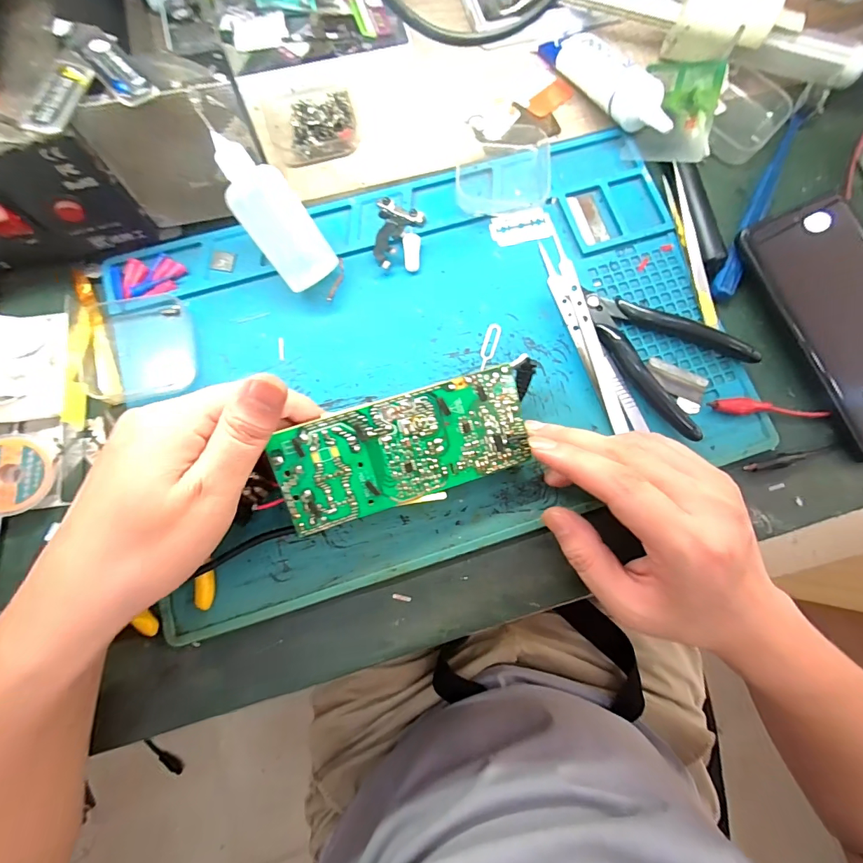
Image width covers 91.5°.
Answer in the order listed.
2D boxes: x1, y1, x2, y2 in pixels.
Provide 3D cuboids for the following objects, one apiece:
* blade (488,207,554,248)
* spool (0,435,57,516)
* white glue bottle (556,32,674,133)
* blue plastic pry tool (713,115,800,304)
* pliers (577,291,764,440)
[{"bbox_3d":[0.062,-0.142,0.291,0.042,0.004,0.024,-8,79,-3],"label":"blade"},{"bbox_3d":[-0.240,0.024,0.239,0.041,0.008,0.044,0,78,-2],"label":"spool"},{"bbox_3d":[0.129,-0.245,0.302,0.034,0.028,0.107,-34,81,-8],"label":"white glue bottle"},{"bbox_3d":[0.232,-0.160,0.295,0.014,0.009,0.164,30,79,4],"label":"blue plastic pry tool"},{"bbox_3d":[0.152,-0.057,0.268,0.072,0.015,0.108,-32,81,-8],"label":"pliers"}]

